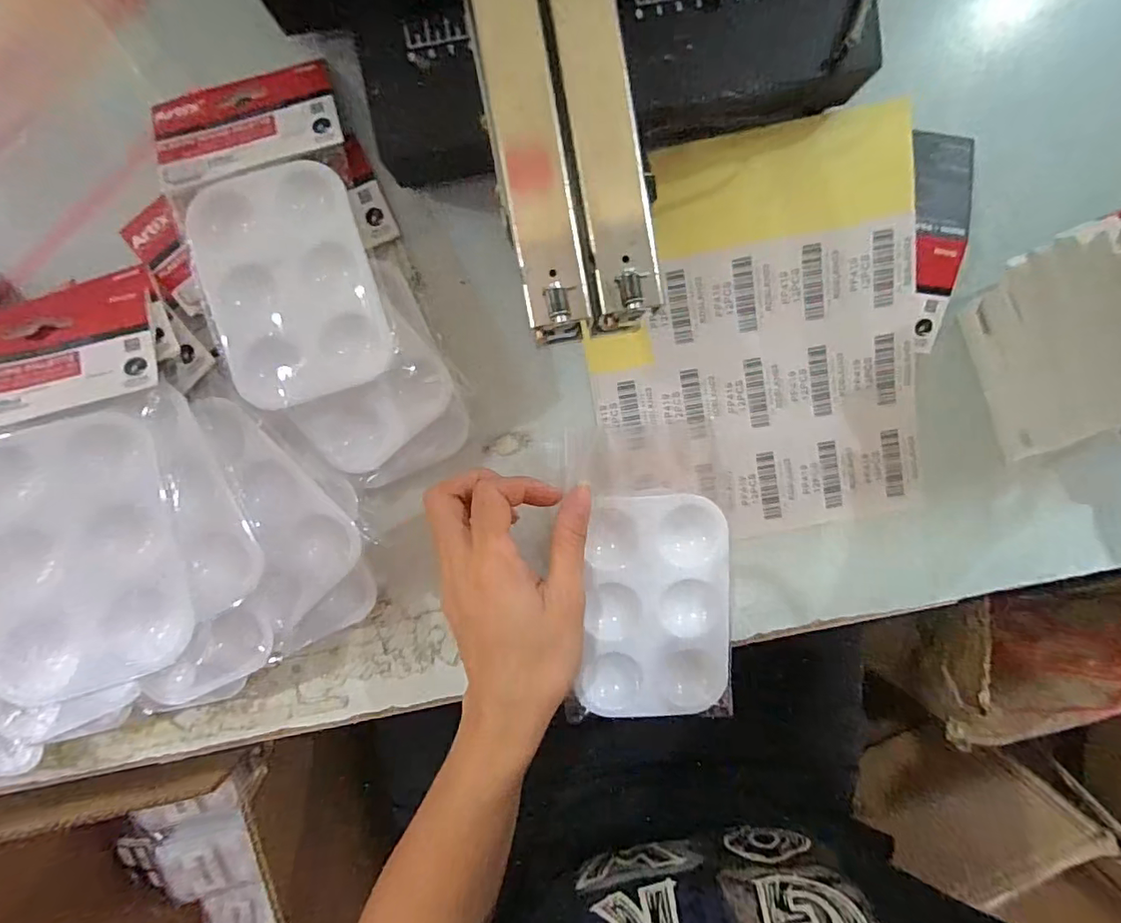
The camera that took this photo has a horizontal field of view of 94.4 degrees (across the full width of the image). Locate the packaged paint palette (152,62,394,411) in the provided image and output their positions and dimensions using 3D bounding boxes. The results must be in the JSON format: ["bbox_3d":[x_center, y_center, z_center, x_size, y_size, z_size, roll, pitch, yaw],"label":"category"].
[{"bbox_3d":[-0.152,-0.125,0.279,0.092,0.016,0.183,-18,86,-3],"label":"packaged paint palette"}]

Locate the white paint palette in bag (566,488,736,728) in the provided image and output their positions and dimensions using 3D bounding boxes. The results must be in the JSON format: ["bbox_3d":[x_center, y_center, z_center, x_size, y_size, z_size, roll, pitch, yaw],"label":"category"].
[{"bbox_3d":[0.050,0.080,0.286,0.085,0.013,0.122,-2,97,-2],"label":"white paint palette in bag"}]

